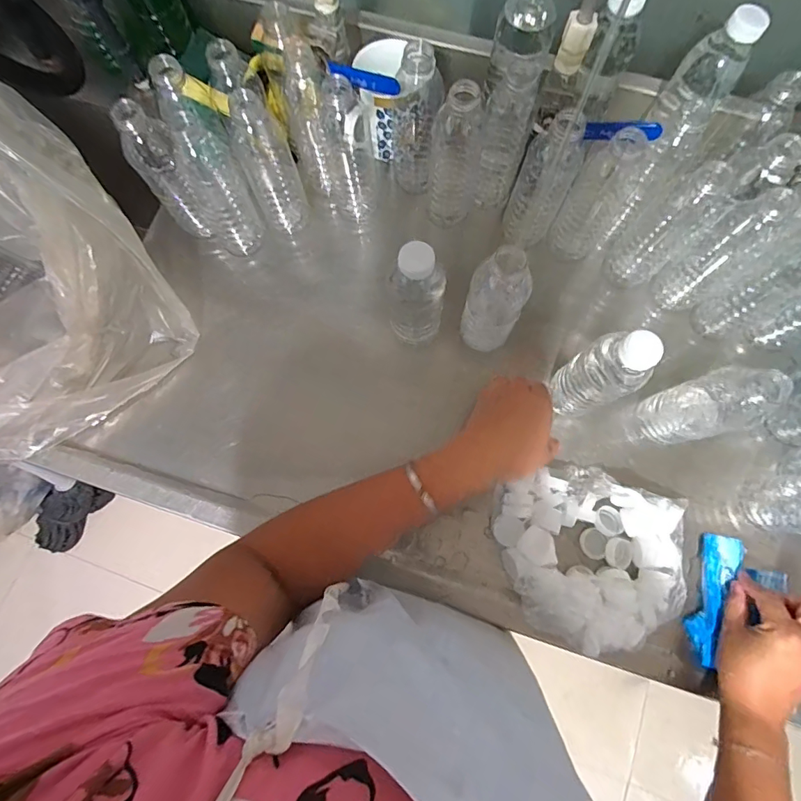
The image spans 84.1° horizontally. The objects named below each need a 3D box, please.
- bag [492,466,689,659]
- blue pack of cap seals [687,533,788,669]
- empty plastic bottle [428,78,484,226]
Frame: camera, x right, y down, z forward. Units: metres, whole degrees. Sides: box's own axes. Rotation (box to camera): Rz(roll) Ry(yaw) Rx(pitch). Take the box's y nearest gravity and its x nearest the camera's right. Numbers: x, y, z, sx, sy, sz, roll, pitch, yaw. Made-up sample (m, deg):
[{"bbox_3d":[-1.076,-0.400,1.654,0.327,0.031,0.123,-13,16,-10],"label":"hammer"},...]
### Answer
[{"bbox_3d":[0.203,0.152,0.459,0.185,0.047,0.183,-15,76,-3],"label":"bag"},{"bbox_3d":[0.327,0.204,0.465,0.040,0.014,0.132,25,74,7],"label":"blue pack of cap seals"},{"bbox_3d":[0.064,-0.276,0.502,0.050,0.175,0.050,15,76,4],"label":"empty plastic bottle"}]

